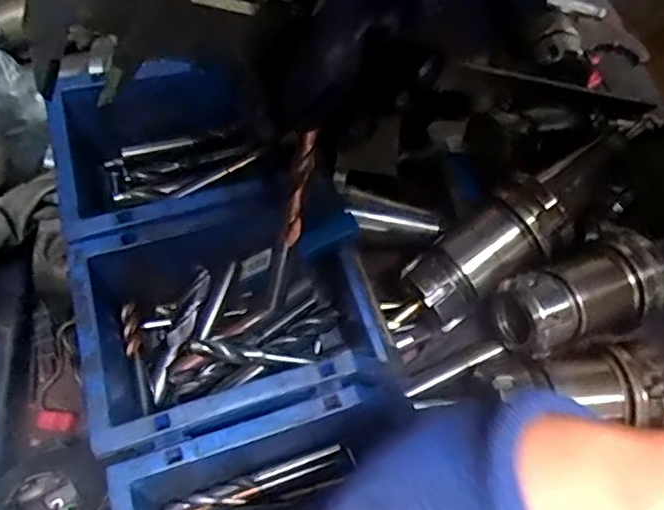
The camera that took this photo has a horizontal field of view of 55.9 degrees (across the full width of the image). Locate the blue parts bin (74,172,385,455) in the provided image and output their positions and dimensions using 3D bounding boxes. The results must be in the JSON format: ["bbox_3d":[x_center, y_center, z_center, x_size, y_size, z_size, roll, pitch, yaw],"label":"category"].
[{"bbox_3d":[-0.046,0.035,0.324,0.148,0.070,0.104,-17,60,-10],"label":"blue parts bin"}]

